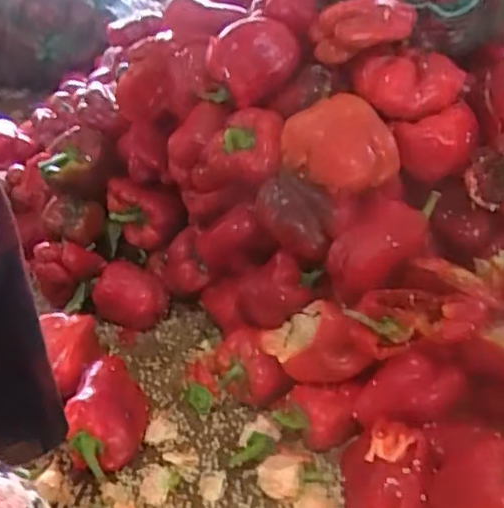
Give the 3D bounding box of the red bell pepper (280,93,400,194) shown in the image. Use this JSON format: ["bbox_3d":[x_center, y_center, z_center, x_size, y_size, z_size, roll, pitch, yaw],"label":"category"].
[{"bbox_3d":[0.098,-0.121,0.704,0.113,0.073,0.118,-18,38,-16],"label":"red bell pepper"}]

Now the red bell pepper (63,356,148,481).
[{"bbox_3d":[-0.155,0.172,0.680,0.081,0.076,0.123,-12,37,-8],"label":"red bell pepper"}]

